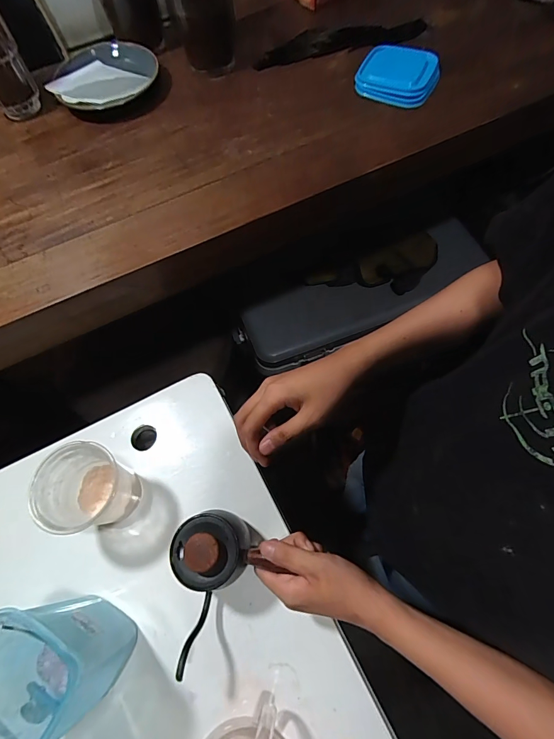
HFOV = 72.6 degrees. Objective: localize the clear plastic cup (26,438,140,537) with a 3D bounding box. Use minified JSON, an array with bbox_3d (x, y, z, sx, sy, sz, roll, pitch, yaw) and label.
[{"bbox_3d":[-0.213,0.143,0.434,0.083,0.109,0.077,-1,65,2],"label":"clear plastic cup"}]

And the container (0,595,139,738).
[{"bbox_3d":[-0.212,0.277,0.350,0.099,0.146,0.098,30,69,15],"label":"container"}]

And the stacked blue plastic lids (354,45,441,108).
[{"bbox_3d":[0.169,-0.408,0.519,0.101,0.022,0.122,22,69,12],"label":"stacked blue plastic lids"}]

